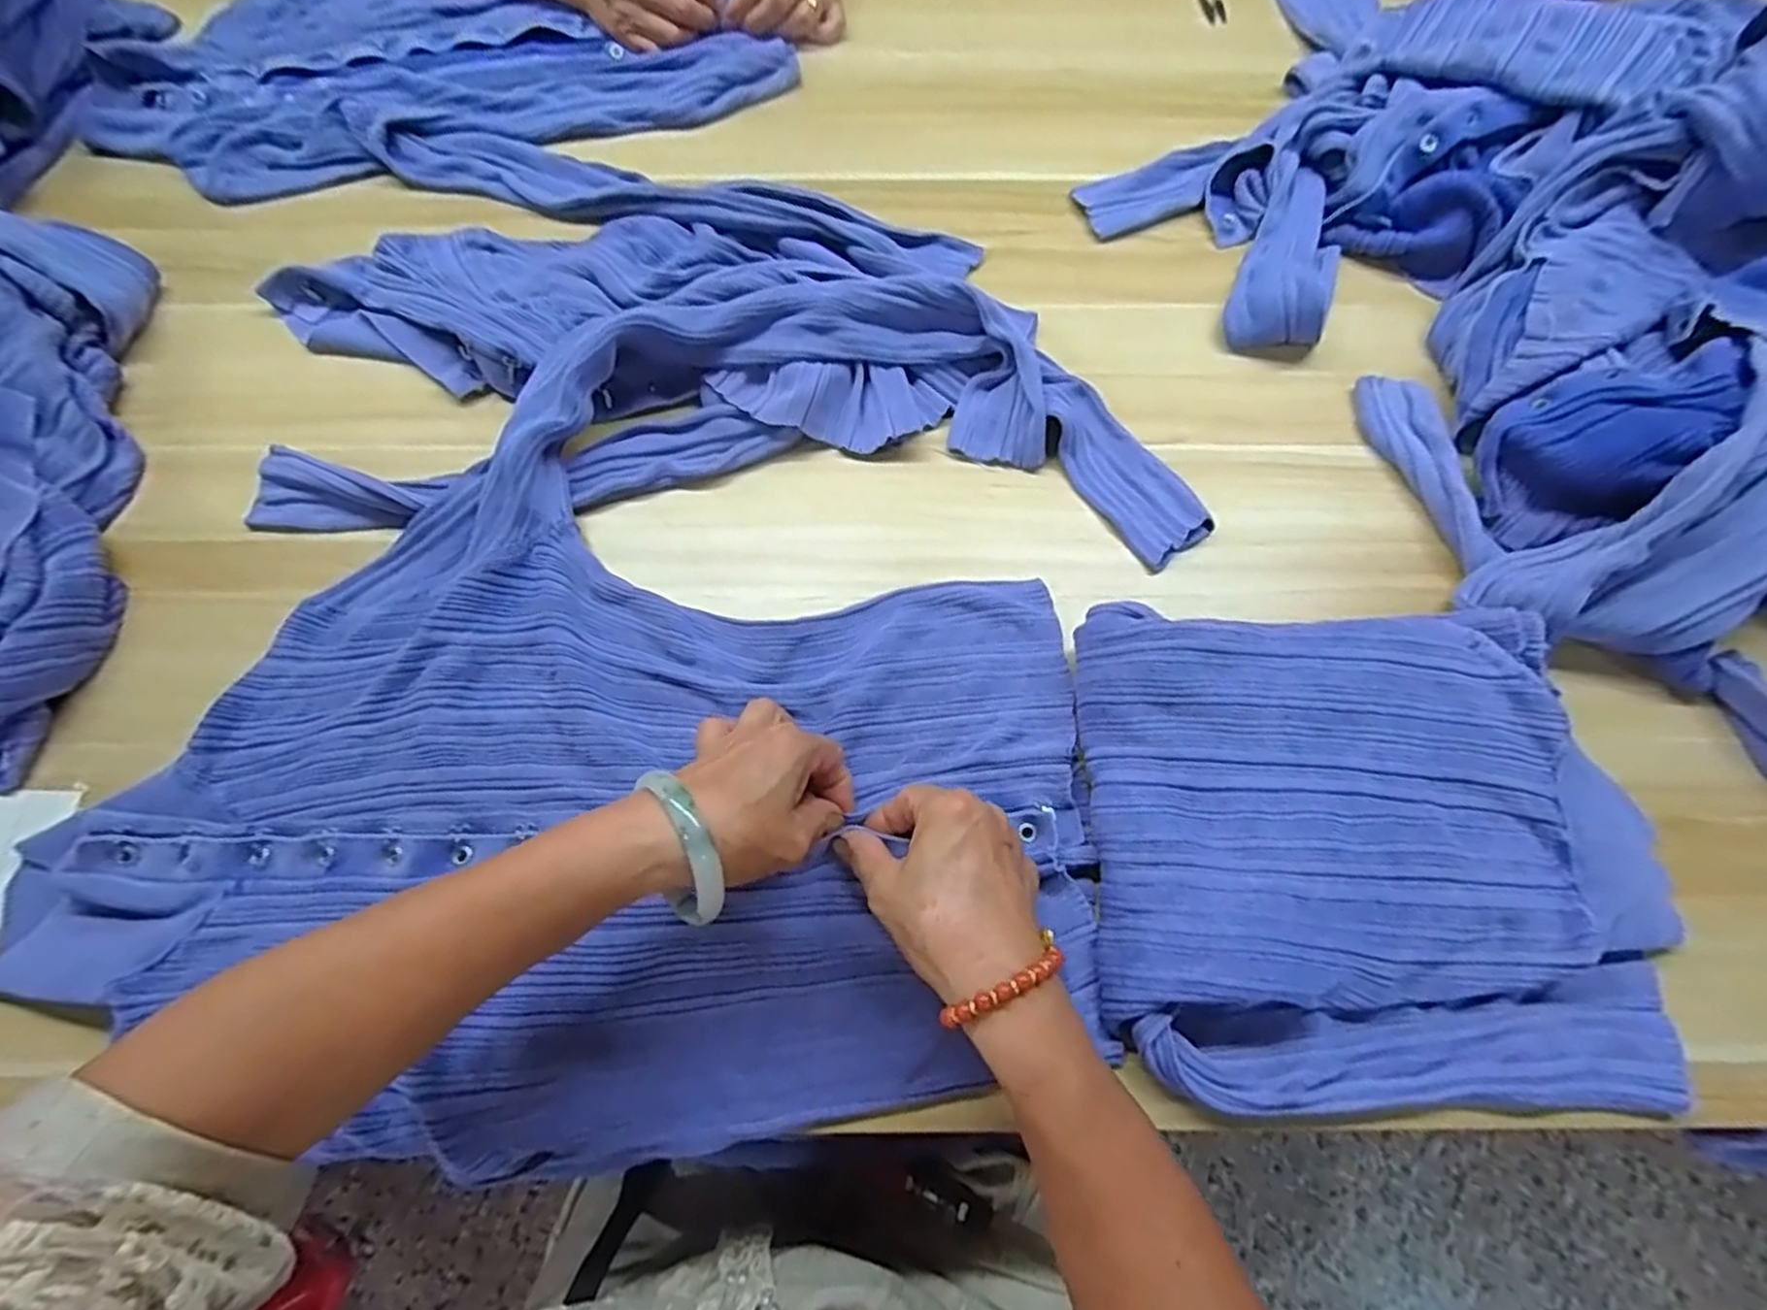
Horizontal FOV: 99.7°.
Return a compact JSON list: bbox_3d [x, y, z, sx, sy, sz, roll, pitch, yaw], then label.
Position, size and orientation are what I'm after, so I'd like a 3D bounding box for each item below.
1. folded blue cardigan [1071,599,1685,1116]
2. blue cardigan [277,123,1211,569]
[{"bbox_3d":[0.257,0.099,0.394,0.287,0.049,0.254,1,66,-1],"label":"folded blue cardigan"},{"bbox_3d":[-0.104,-0.235,0.529,0.680,0.049,0.282,20,67,7],"label":"blue cardigan"}]

